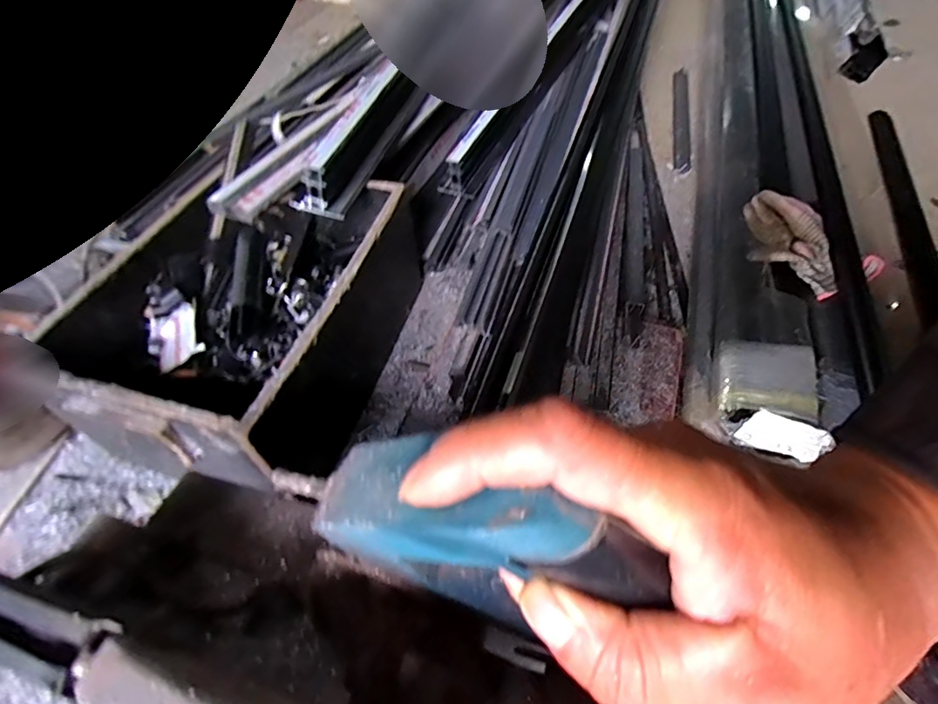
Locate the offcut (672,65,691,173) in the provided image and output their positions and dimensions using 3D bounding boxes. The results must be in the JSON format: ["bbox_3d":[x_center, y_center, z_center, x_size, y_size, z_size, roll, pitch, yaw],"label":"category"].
[{"bbox_3d":[0.481,-0.541,1.117,0.033,0.023,0.443,10,53,9],"label":"offcut"}]

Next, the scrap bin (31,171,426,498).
[{"bbox_3d":[-0.275,-0.044,0.660,0.288,0.187,0.414,12,54,11],"label":"scrap bin"}]

